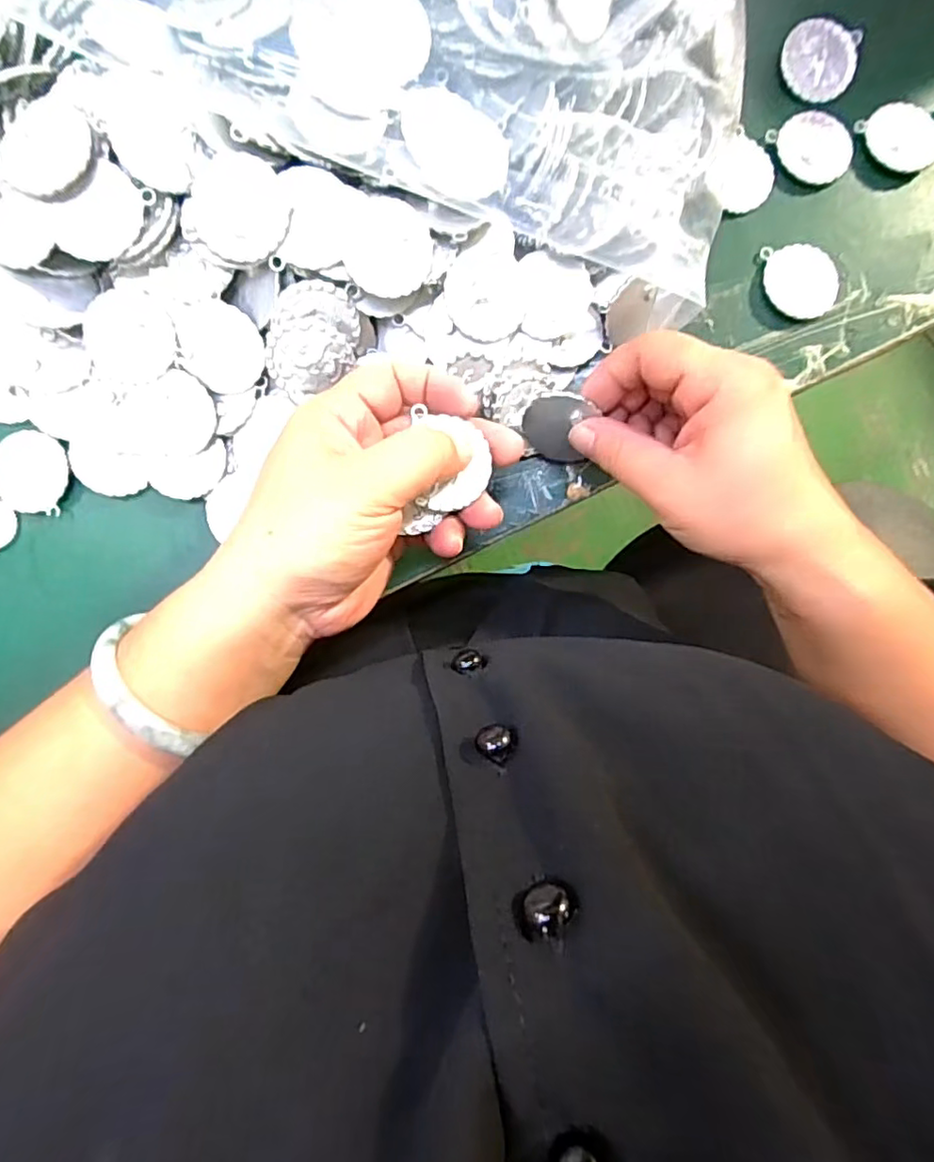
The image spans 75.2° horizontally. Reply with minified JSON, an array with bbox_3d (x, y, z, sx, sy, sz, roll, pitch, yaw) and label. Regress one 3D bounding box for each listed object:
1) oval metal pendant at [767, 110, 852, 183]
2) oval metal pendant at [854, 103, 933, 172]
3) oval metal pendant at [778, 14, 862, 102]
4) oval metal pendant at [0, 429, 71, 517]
[{"bbox_3d":[0.173,-0.217,0.302,0.038,0.004,0.037,-23,92,-5],"label":"oval metal pendant"},{"bbox_3d":[0.219,-0.223,0.304,0.038,0.004,0.037,-34,93,-4],"label":"oval metal pendant"},{"bbox_3d":[0.177,-0.260,0.302,0.038,0.006,0.036,6,89,-5],"label":"oval metal pendant"},{"bbox_3d":[-0.204,-0.051,0.283,0.037,0.004,0.037,23,88,-5],"label":"oval metal pendant"}]

